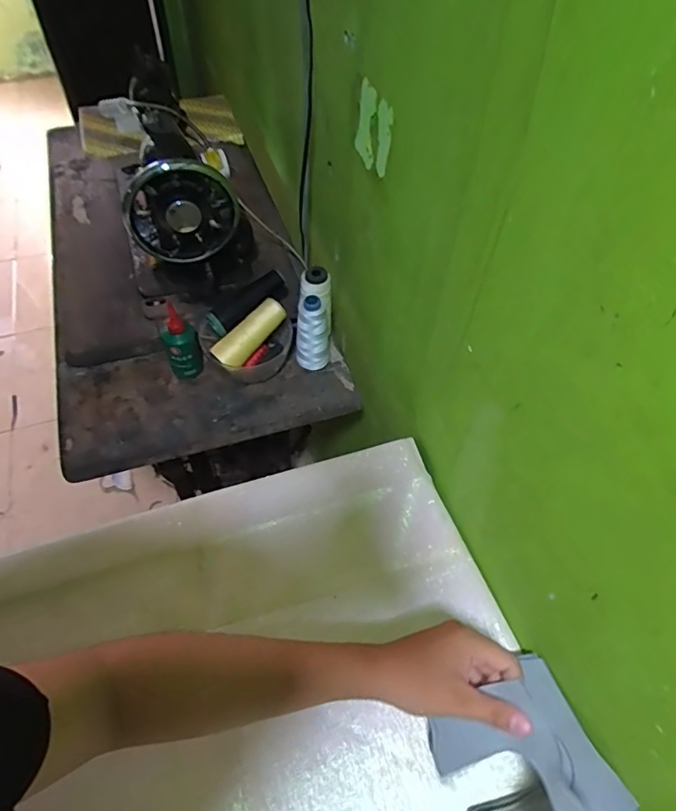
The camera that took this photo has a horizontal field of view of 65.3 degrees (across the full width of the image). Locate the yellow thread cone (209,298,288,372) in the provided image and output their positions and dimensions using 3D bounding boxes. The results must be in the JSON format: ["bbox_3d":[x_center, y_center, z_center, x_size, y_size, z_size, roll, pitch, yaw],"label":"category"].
[{"bbox_3d":[-0.115,-0.093,0.707,0.111,0.043,0.036,-45,66,-9],"label":"yellow thread cone"}]

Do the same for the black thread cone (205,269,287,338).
[{"bbox_3d":[-0.122,-0.140,0.715,0.127,0.031,0.040,-40,64,-11],"label":"black thread cone"}]

